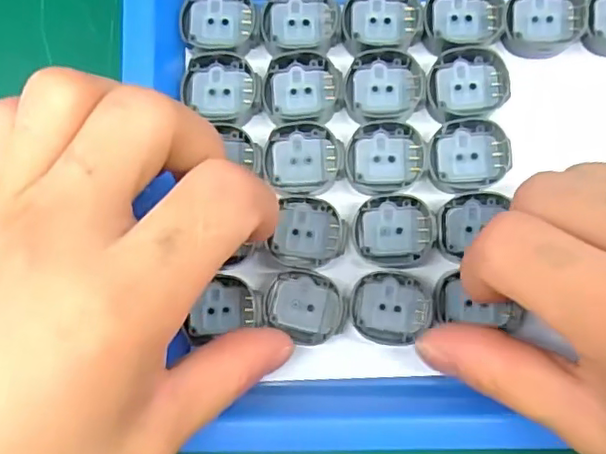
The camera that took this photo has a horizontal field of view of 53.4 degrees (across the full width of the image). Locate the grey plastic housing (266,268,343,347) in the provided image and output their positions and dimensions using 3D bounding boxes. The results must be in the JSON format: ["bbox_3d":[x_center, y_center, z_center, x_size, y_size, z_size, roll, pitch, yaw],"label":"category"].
[{"bbox_3d":[0.000,0.028,0.211,0.026,0.004,0.025,3,83,1],"label":"grey plastic housing"}]

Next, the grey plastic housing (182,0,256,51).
[{"bbox_3d":[-0.030,-0.077,0.218,0.026,0.005,0.025,2,83,1],"label":"grey plastic housing"}]

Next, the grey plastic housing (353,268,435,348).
[{"bbox_3d":[0.031,0.028,0.210,0.027,0.004,0.025,3,83,1],"label":"grey plastic housing"}]

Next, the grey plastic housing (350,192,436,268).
[{"bbox_3d":[0.032,0.001,0.212,0.028,0.005,0.025,0,83,1],"label":"grey plastic housing"}]

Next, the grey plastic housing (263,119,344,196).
[{"bbox_3d":[0.000,-0.025,0.214,0.027,0.006,0.025,3,83,1],"label":"grey plastic housing"}]

